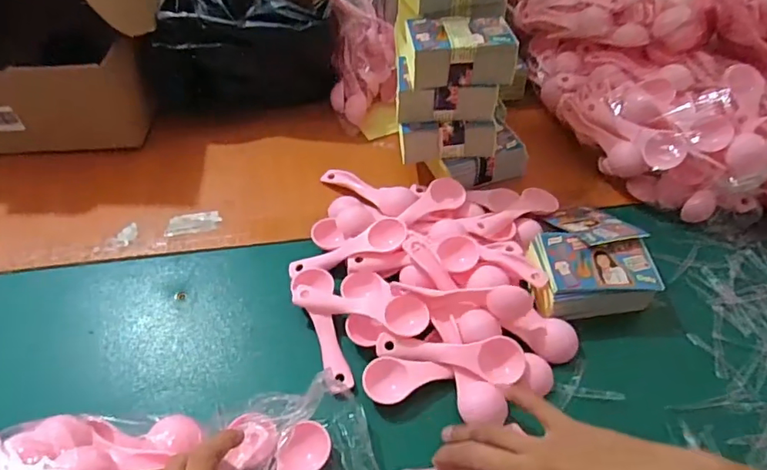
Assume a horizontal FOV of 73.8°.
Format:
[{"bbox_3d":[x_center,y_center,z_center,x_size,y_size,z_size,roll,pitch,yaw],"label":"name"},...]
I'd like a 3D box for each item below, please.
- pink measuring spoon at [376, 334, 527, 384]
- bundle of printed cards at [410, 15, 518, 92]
[{"bbox_3d":[0.052,0.093,0.399,0.113,0.016,0.031,8,50,5],"label":"pink measuring spoon"},{"bbox_3d":[0.069,-0.170,0.470,0.094,0.038,0.061,-3,50,-4],"label":"bundle of printed cards"}]

